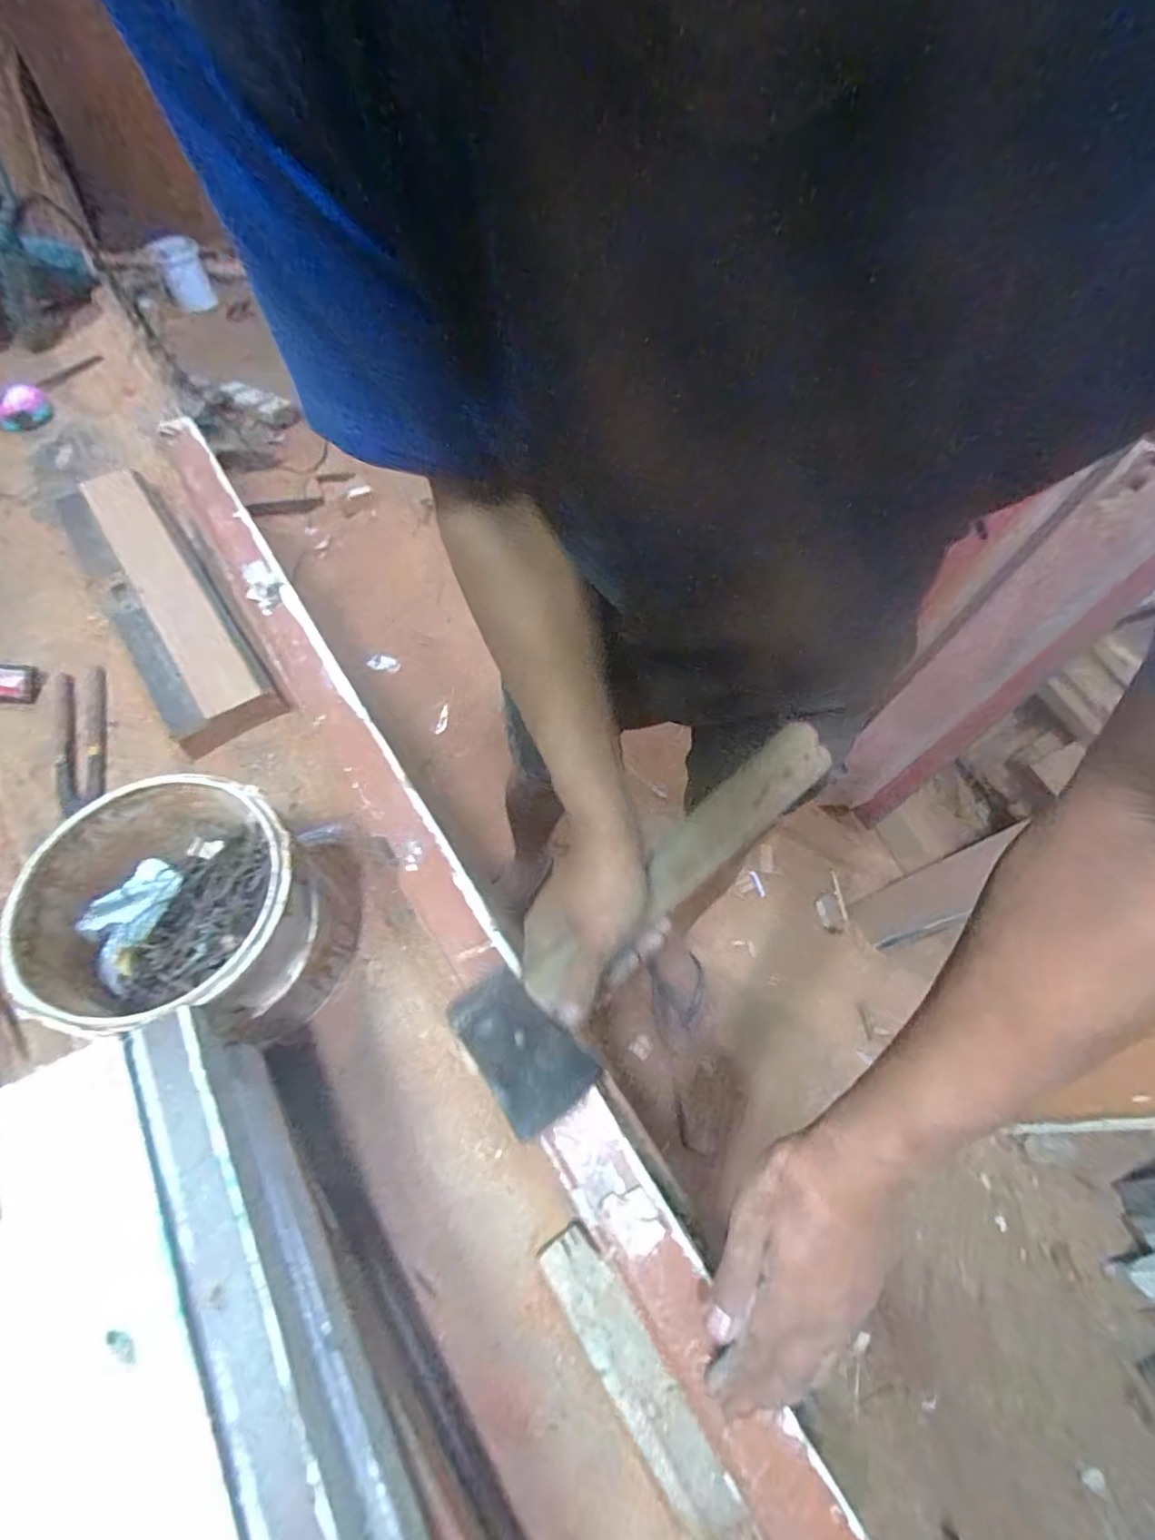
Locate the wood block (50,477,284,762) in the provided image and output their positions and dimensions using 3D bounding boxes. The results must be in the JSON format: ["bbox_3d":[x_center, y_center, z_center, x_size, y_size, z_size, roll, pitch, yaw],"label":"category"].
[{"bbox_3d":[-0.503,-0.214,0.735,0.116,0.049,0.466,-33,66,-20],"label":"wood block"}]

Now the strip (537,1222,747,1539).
[{"bbox_3d":[0.044,0.438,0.447,0.042,0.014,0.199,-31,65,-19],"label":"strip"}]

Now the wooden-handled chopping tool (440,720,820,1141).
[{"bbox_3d":[0.059,0.094,0.443,0.094,0.068,0.347,41,76,19],"label":"wooden-handled chopping tool"}]

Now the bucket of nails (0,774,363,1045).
[{"bbox_3d":[-0.297,0.127,0.500,0.181,0.193,0.175,1,59,-2],"label":"bucket of nails"}]

